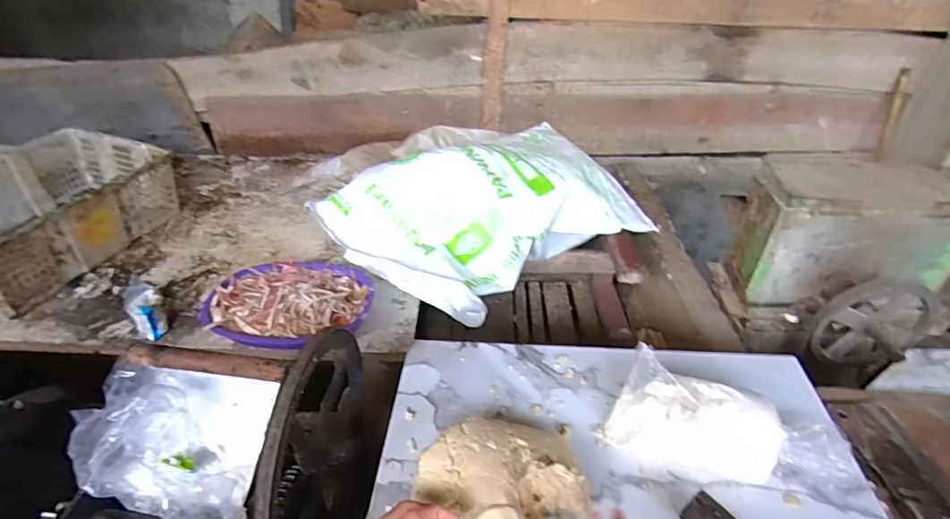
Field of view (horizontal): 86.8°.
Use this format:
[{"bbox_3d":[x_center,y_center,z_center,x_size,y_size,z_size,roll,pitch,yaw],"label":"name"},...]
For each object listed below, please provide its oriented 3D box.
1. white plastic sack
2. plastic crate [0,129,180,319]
[{"bbox_3d":[0.043,-0.123,1.114,0.645,0.196,0.415,-25,45,-31],"label":"white plastic sack"},{"bbox_3d":[-0.959,-0.107,1.128,0.337,0.158,0.475,16,40,16],"label":"plastic crate"}]

